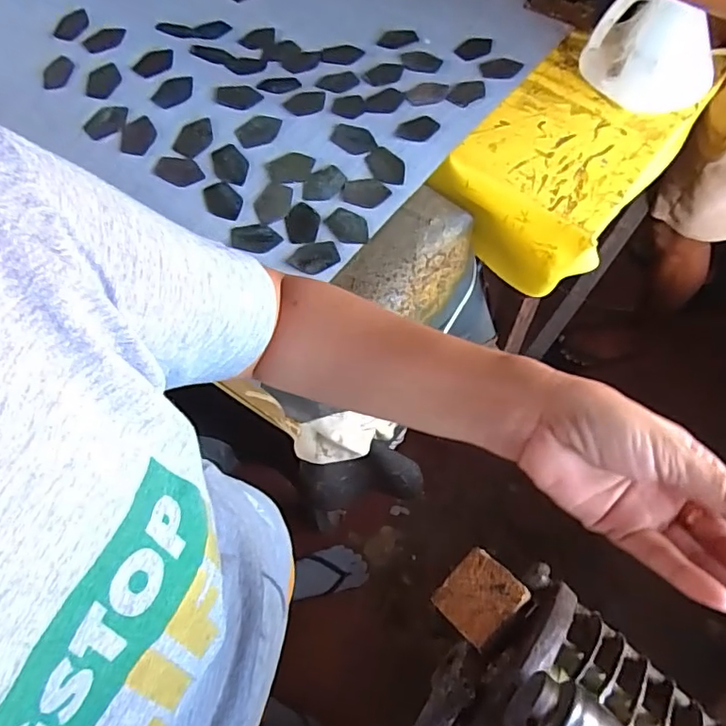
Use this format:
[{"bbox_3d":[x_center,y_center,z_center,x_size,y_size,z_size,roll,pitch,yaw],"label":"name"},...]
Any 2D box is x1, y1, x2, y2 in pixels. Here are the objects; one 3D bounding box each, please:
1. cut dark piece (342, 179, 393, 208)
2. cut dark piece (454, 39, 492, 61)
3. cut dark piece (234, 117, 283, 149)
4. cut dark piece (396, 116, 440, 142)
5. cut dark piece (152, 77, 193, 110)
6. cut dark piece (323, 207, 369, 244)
[{"bbox_3d":[0.003,-0.193,0.617,0.052,0.004,0.037,12,66,9],"label":"cut dark piece"},{"bbox_3d":[0.149,-0.416,0.719,0.055,0.004,0.035,-34,68,-13],"label":"cut dark piece"},{"bbox_3d":[-0.121,-0.273,0.642,0.054,0.006,0.042,-35,68,-13],"label":"cut dark piece"},{"bbox_3d":[0.067,-0.280,0.652,0.054,0.004,0.037,-26,66,-9],"label":"cut dark piece"},{"bbox_3d":[-0.227,-0.325,0.656,0.052,0.007,0.041,-28,66,-10],"label":"cut dark piece"},{"bbox_3d":[-0.016,-0.151,0.605,0.053,0.006,0.036,41,73,19],"label":"cut dark piece"}]

